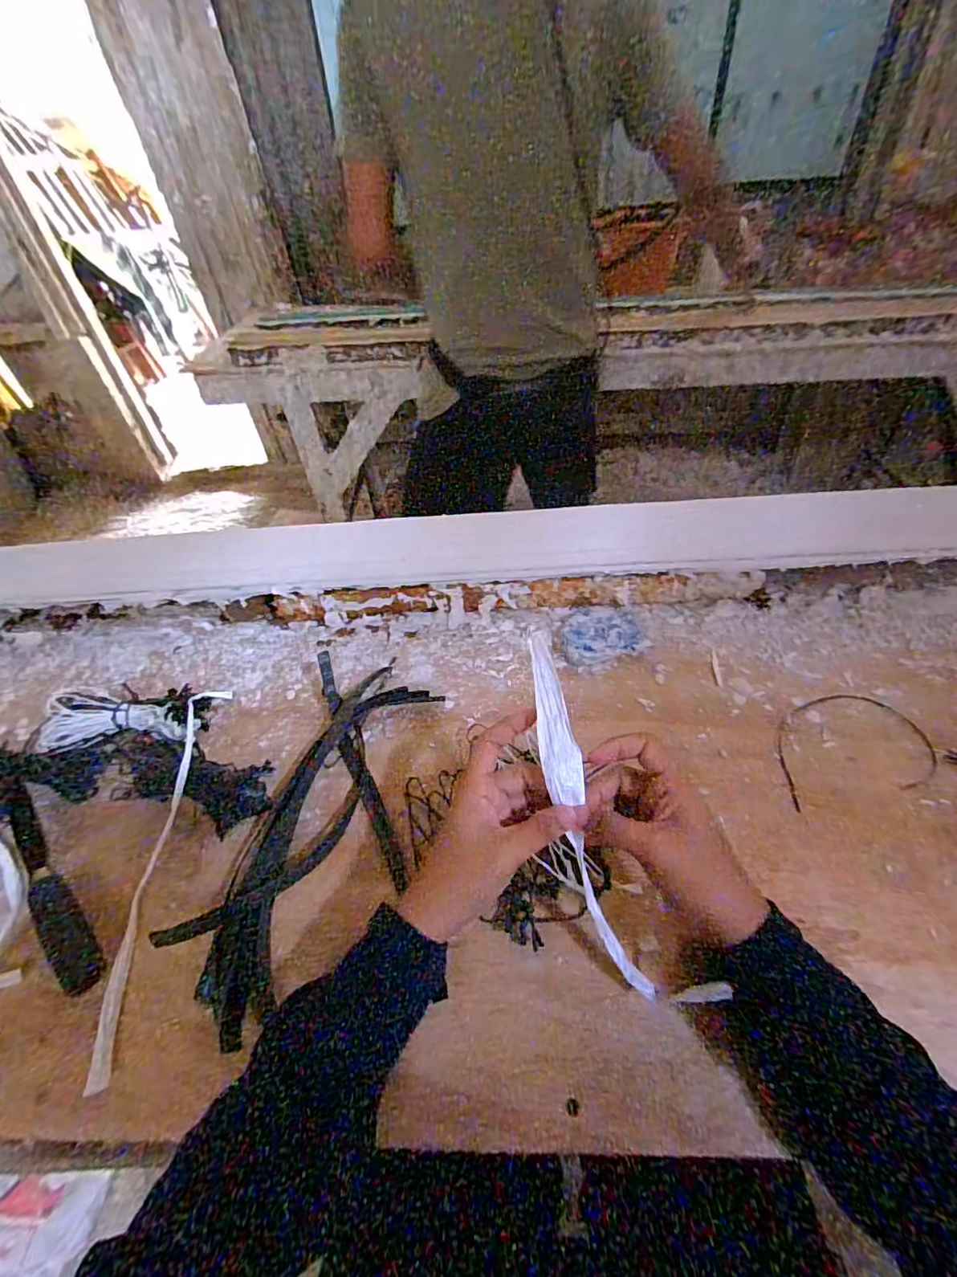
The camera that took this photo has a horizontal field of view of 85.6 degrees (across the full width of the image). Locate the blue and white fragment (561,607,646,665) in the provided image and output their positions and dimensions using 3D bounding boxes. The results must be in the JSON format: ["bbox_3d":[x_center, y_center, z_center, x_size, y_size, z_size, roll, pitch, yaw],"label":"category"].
[{"bbox_3d":[0.135,-0.001,0.560,0.085,0.026,0.070,1,46,6],"label":"blue and white fragment"}]

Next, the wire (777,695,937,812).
[{"bbox_3d":[0.331,0.095,0.469,0.147,0.004,0.098,-10,46,-4],"label":"wire"}]

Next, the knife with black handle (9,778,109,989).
[{"bbox_3d":[-0.347,0.187,0.411,0.216,0.015,0.025,33,57,32],"label":"knife with black handle"}]

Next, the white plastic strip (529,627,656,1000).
[{"bbox_3d":[0.066,0.113,0.340,0.030,0.014,0.240,-13,86,-8],"label":"white plastic strip"}]

